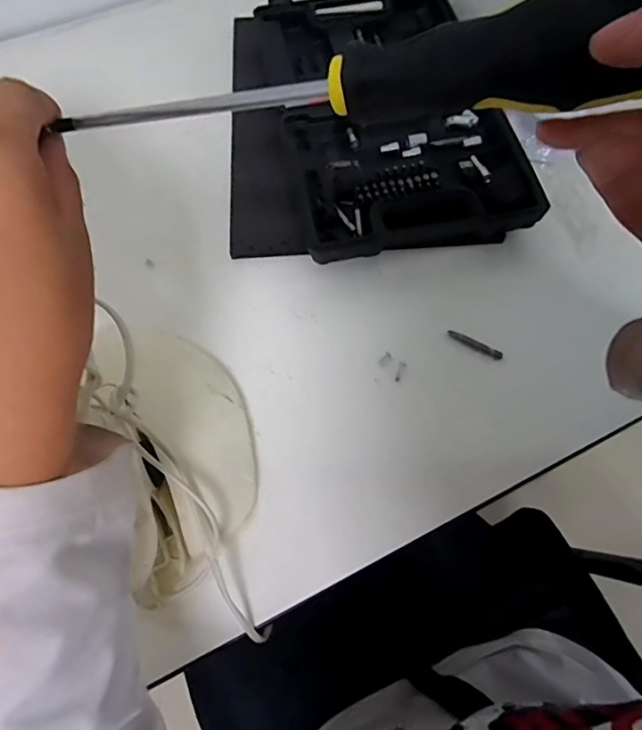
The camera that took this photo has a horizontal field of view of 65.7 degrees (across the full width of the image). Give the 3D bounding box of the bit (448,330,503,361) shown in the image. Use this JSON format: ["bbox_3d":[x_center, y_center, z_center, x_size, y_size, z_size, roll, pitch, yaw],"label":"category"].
[{"bbox_3d":[0.127,-0.017,0.410,0.047,0.005,0.008,28,67,14],"label":"bit"}]

